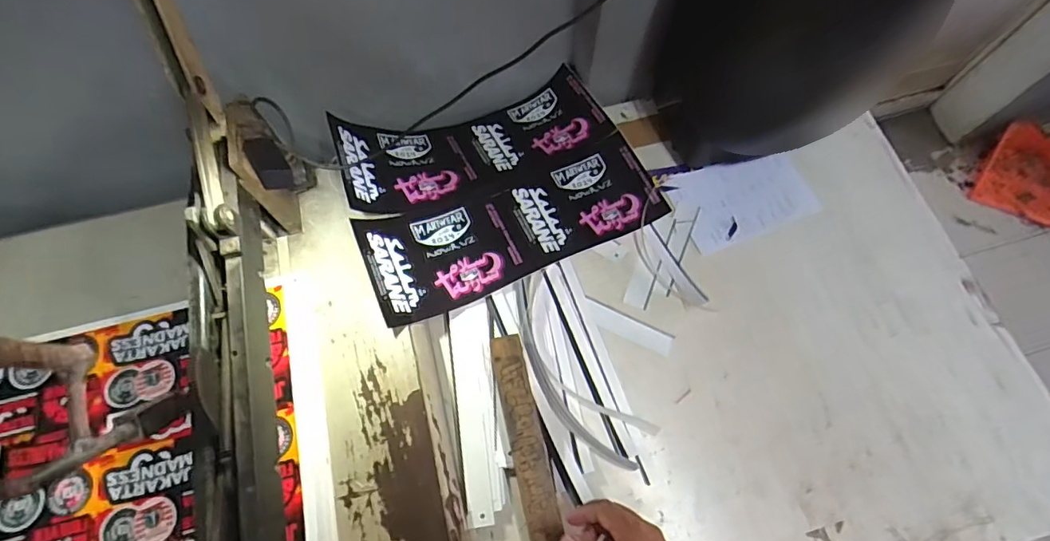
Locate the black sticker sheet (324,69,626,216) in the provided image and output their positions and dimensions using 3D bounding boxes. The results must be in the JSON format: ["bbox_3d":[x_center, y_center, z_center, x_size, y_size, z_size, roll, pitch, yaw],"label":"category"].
[{"bbox_3d":[-0.067,-0.189,0.740,0.373,0.096,0.141,-24,72,-8],"label":"black sticker sheet"}]

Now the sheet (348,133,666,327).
[{"bbox_3d":[-0.010,-0.068,0.685,0.392,0.074,0.141,-25,72,-8],"label":"sheet"}]

